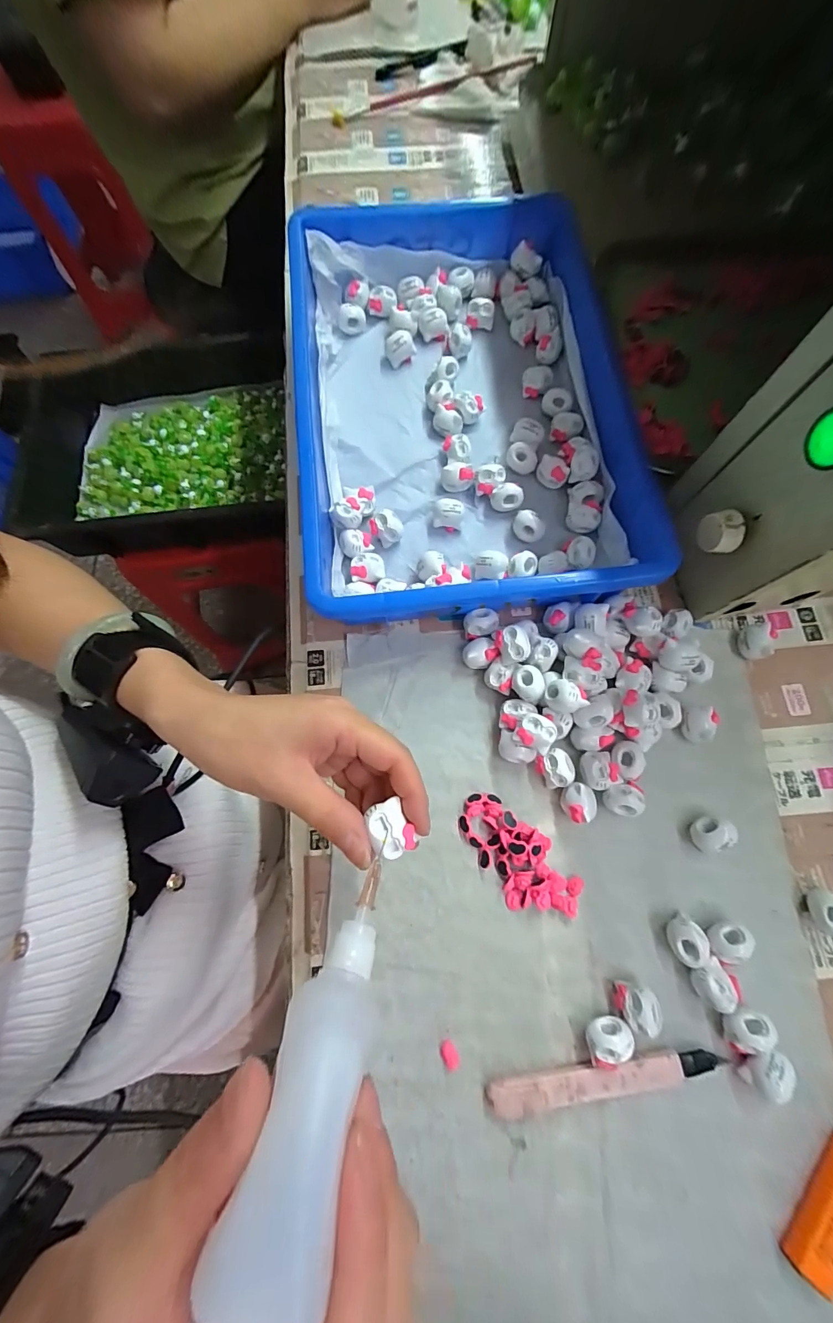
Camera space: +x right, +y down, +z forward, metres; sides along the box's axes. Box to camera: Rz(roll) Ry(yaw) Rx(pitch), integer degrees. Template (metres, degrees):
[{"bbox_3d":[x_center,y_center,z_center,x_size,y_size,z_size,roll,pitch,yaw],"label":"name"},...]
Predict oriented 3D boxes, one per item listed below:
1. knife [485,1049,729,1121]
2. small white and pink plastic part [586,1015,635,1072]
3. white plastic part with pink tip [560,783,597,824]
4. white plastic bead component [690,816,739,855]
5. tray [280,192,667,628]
[{"bbox_3d":[0.110,0.245,0.243,0.135,0.011,0.021,-11,75,-1],"label":"knife"},{"bbox_3d":[0.113,0.225,0.243,0.026,0.018,0.026,-7,75,0],"label":"small white and pink plastic part"},{"bbox_3d":[0.107,0.094,0.279,0.022,0.020,0.024,0,75,2],"label":"white plastic part with pink tip"},{"bbox_3d":[0.197,0.114,0.273,0.027,0.021,0.022,2,75,2],"label":"white plastic bead component"},{"bbox_3d":[0.040,-0.207,0.337,0.251,0.064,0.361,-7,75,0],"label":"tray"}]

